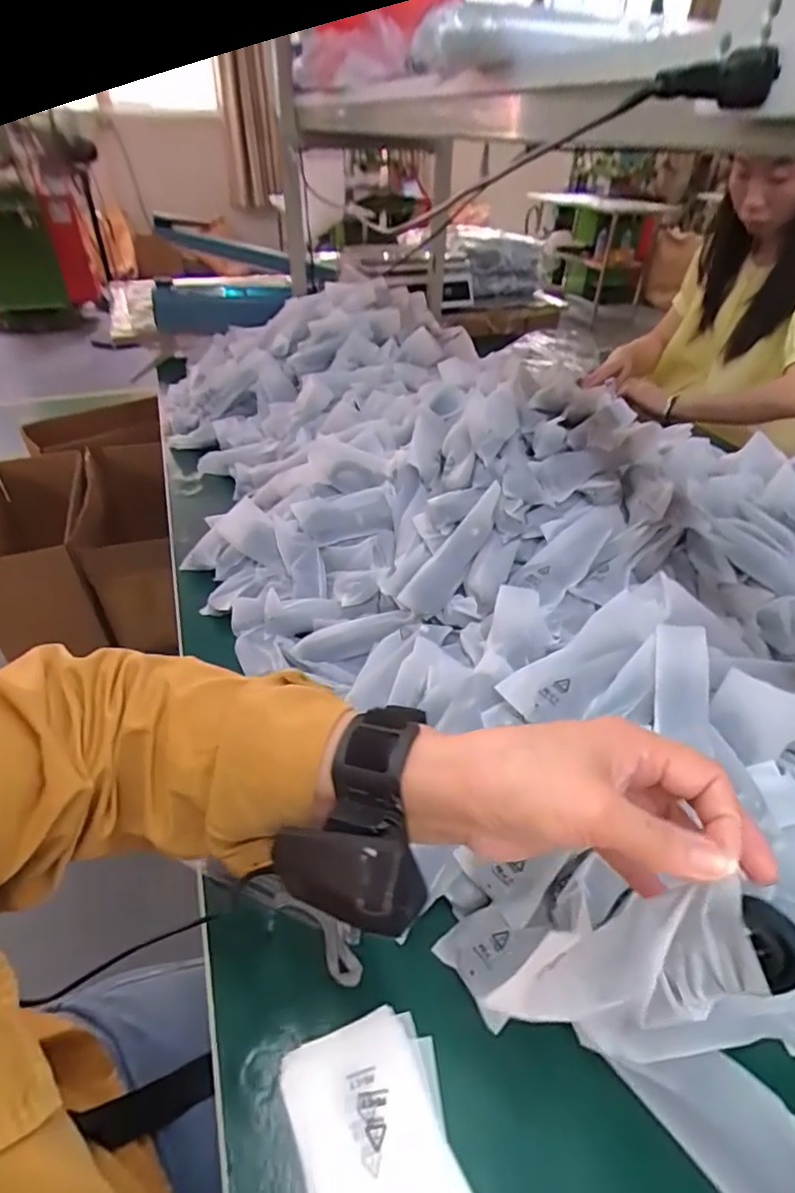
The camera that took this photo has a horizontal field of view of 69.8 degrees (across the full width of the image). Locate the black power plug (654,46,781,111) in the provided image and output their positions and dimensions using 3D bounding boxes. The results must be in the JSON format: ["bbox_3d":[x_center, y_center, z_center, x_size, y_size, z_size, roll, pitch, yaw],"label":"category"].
[{"bbox_3d":[0.129,-0.208,0.228,0.049,0.017,0.020,-19,44,-24],"label":"black power plug"}]

